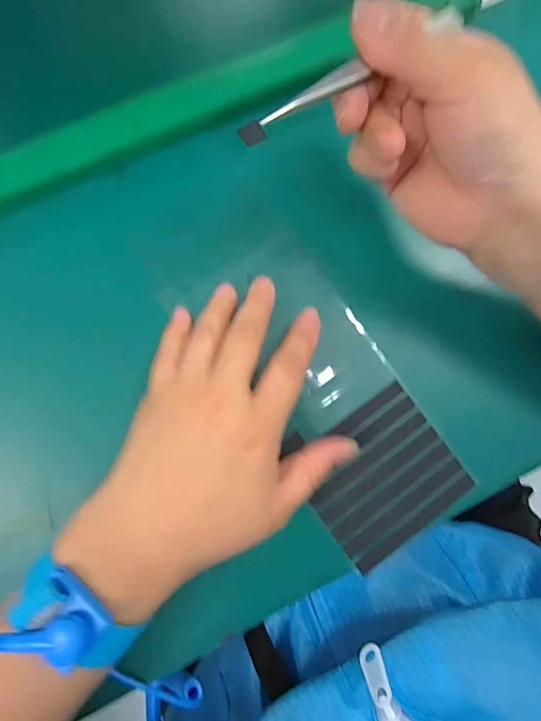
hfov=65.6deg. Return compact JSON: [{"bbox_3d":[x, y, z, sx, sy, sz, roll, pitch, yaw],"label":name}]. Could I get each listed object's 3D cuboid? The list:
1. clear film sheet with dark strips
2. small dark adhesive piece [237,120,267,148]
[{"bbox_3d":[0.022,0.005,0.274,0.092,0.007,0.247,-35,84,-7],"label":"clear film sheet with dark strips"},{"bbox_3d":[-0.007,-0.095,0.175,0.010,0.004,0.009,-34,84,-7],"label":"small dark adhesive piece"}]

